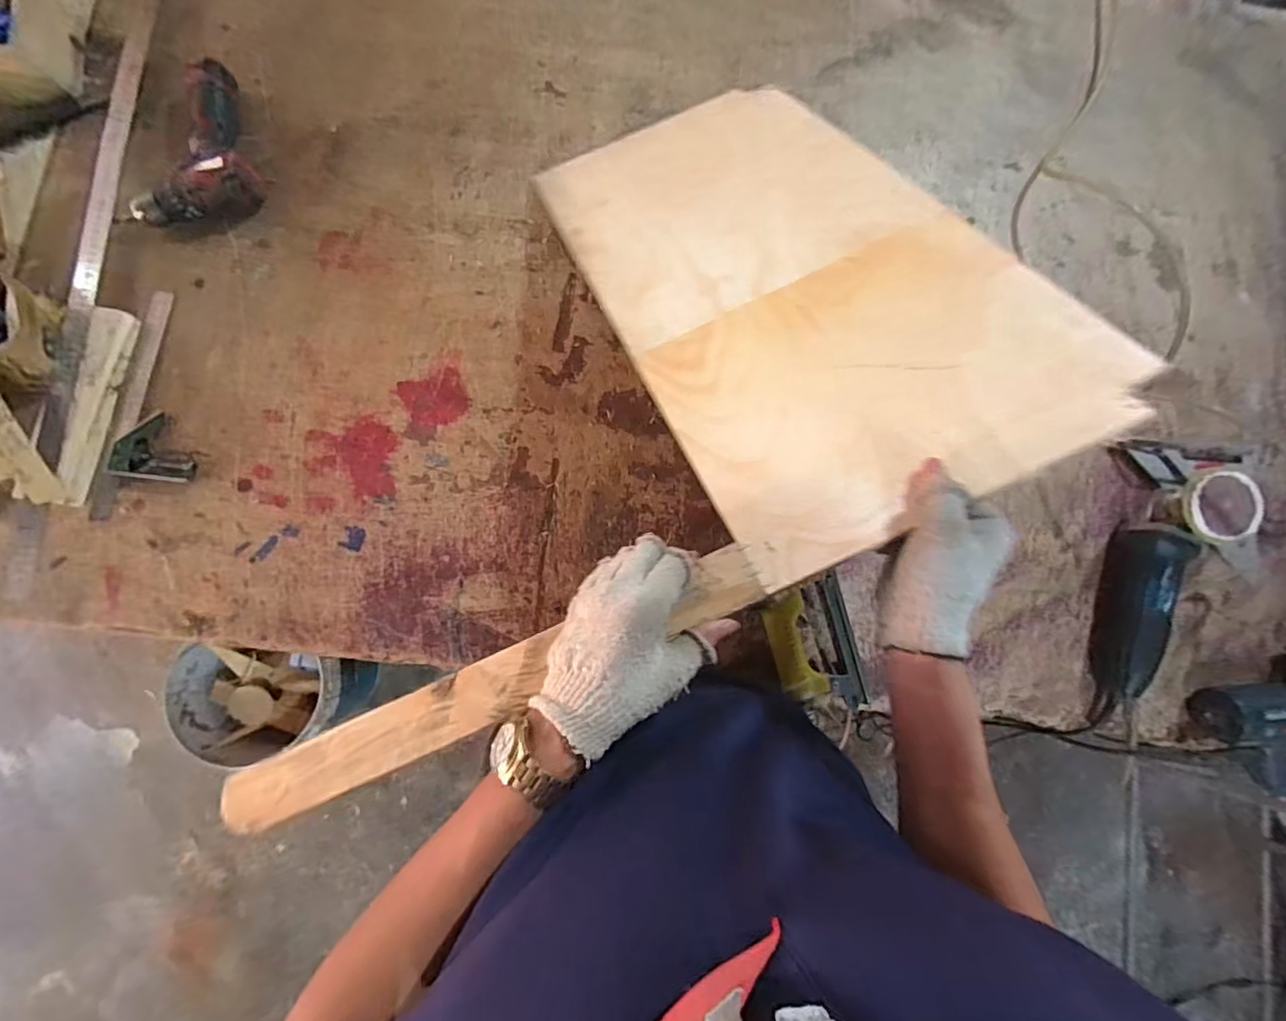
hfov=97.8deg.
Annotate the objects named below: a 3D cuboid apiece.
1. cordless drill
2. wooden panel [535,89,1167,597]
[{"bbox_3d":[-0.563,-0.439,0.673,0.164,0.054,0.186,-17,85,-6],"label":"cordless drill"},{"bbox_3d":[0.122,-0.243,0.554,0.315,0.012,0.607,-26,59,2],"label":"wooden panel"}]

